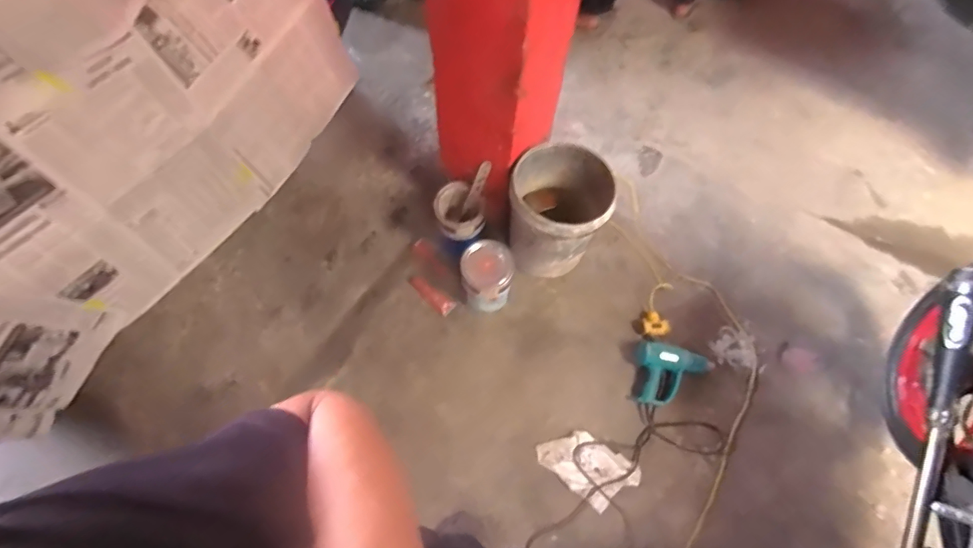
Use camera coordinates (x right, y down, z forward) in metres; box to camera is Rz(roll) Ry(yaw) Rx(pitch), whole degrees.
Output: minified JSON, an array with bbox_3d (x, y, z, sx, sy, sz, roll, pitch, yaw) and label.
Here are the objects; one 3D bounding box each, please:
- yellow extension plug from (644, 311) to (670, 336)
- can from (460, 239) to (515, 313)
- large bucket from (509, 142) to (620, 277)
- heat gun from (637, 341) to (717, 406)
[{"bbox_3d":[0.549,0.166,1.566,0.079,0.034,0.084,0,66,1],"label":"yellow extension plug"},{"bbox_3d":[0.006,0.012,1.534,0.157,0.225,0.160,0,66,1],"label":"can"},{"bbox_3d":[0.227,-0.194,1.570,0.301,0.339,0.326,0,66,-1],"label":"large bucket"},{"bbox_3d":[0.577,0.313,1.480,0.238,0.061,0.185,9,66,5],"label":"heat gun"}]

